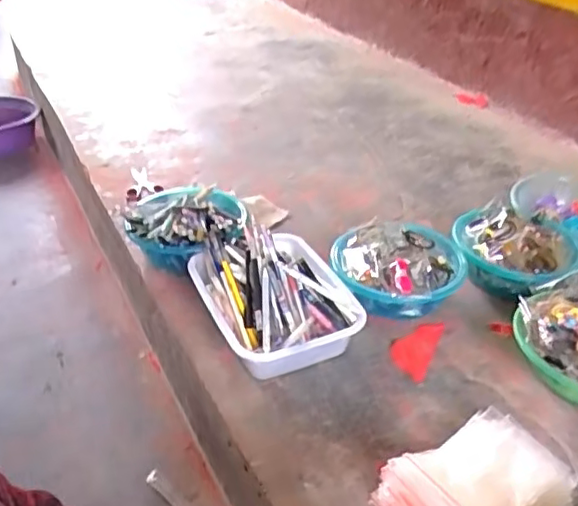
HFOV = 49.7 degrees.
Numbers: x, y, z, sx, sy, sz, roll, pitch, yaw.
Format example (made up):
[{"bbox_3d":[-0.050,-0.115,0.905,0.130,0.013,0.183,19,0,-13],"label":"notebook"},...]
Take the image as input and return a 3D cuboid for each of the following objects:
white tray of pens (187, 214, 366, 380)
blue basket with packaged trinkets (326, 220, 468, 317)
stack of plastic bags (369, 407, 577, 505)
[{"bbox_3d":[-0.027,0.063,0.993,0.216,0.112,0.287,-11,37,-19],"label":"white tray of pens"},{"bbox_3d":[0.181,0.033,1.055,0.207,0.094,0.200,2,34,-1],"label":"blue basket with packaged trinkets"},{"bbox_3d":[0.223,0.276,0.733,0.223,0.074,0.142,-19,40,-28],"label":"stack of plastic bags"}]

